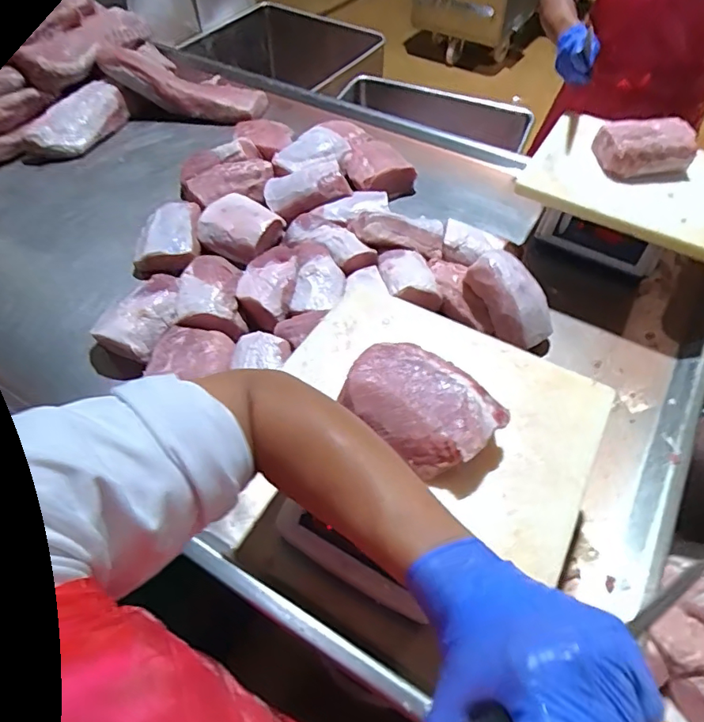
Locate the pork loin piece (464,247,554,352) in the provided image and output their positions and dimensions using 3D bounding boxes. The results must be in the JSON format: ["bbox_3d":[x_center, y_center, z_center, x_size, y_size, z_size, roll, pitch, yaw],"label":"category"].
[{"bbox_3d":[0.270,-0.107,0.905,0.099,0.075,0.180,-27,83,-5],"label":"pork loin piece"}]

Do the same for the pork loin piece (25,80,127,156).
[{"bbox_3d":[-0.682,-0.606,1.315,0.144,0.102,0.242,8,52,6],"label":"pork loin piece"}]

